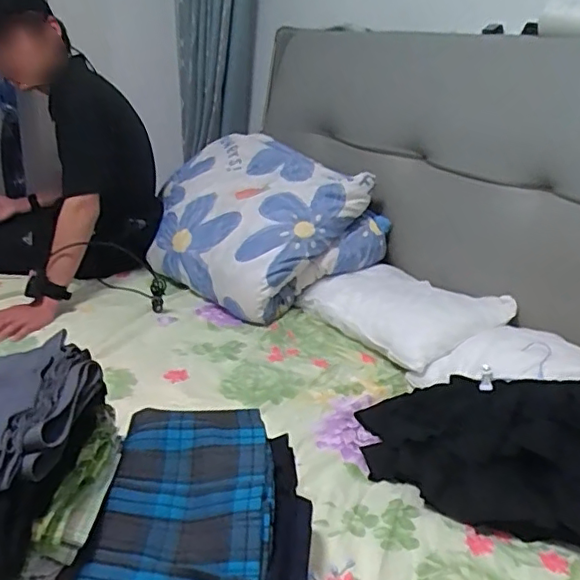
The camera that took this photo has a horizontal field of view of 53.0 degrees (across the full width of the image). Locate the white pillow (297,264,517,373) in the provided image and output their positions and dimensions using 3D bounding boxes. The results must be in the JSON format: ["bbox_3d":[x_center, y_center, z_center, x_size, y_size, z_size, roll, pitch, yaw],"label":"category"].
[{"bbox_3d":[0.258,0.057,1.345,0.279,0.126,0.401,-11,27,-32],"label":"white pillow"}]

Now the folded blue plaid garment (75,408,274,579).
[{"bbox_3d":[-0.117,0.239,0.706,0.187,0.047,0.294,4,23,-1],"label":"folded blue plaid garment"}]

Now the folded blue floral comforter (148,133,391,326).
[{"bbox_3d":[-0.102,-0.182,1.584,0.491,0.353,0.551,-9,26,-29],"label":"folded blue floral comforter"}]

